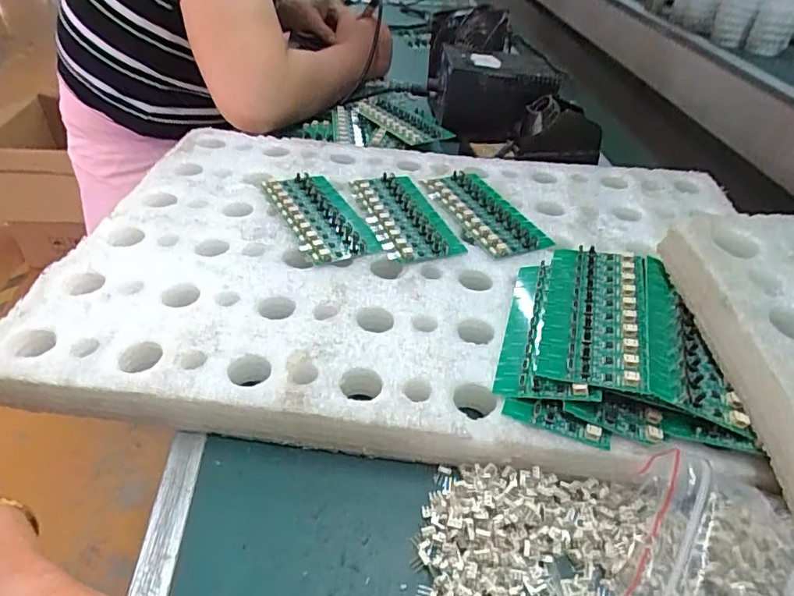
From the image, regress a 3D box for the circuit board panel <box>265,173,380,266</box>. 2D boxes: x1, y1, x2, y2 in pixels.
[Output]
[{"bbox_3d":[-0.068,-0.074,0.476,0.060,0.011,0.136,-15,42,-22],"label":"circuit board panel"}]

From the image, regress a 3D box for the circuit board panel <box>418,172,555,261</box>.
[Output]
[{"bbox_3d":[0.078,-0.080,0.497,0.067,0.009,0.136,-13,41,-19],"label":"circuit board panel"}]

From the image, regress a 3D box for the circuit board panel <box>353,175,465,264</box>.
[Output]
[{"bbox_3d":[0.005,-0.074,0.483,0.067,0.009,0.129,-12,41,-19],"label":"circuit board panel"}]

